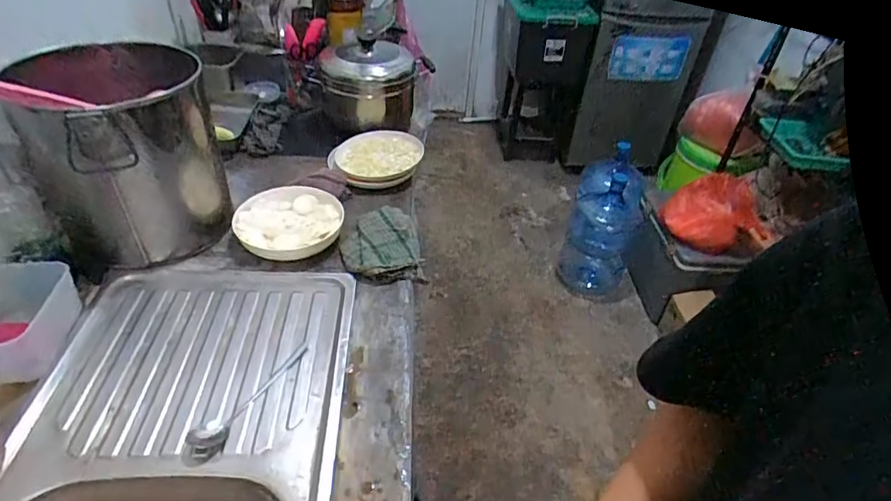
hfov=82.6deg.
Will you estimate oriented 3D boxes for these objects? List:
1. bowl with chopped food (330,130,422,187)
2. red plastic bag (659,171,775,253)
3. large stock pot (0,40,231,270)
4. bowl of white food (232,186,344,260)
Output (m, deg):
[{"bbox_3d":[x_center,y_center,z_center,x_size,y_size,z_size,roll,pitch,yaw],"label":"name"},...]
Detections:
[{"bbox_3d":[-0.140,-0.191,1.042,0.182,0.055,0.151,0,40,-7],"label":"bowl with chopped food"},{"bbox_3d":[0.814,-0.124,1.547,0.300,0.151,0.199,-2,40,-8],"label":"red plastic bag"},{"bbox_3d":[-0.500,-0.147,0.818,0.238,0.295,0.237,3,39,-3],"label":"large stock pot"},{"bbox_3d":[-0.272,-0.044,0.893,0.174,0.065,0.146,0,40,-6],"label":"bowl of white food"}]

